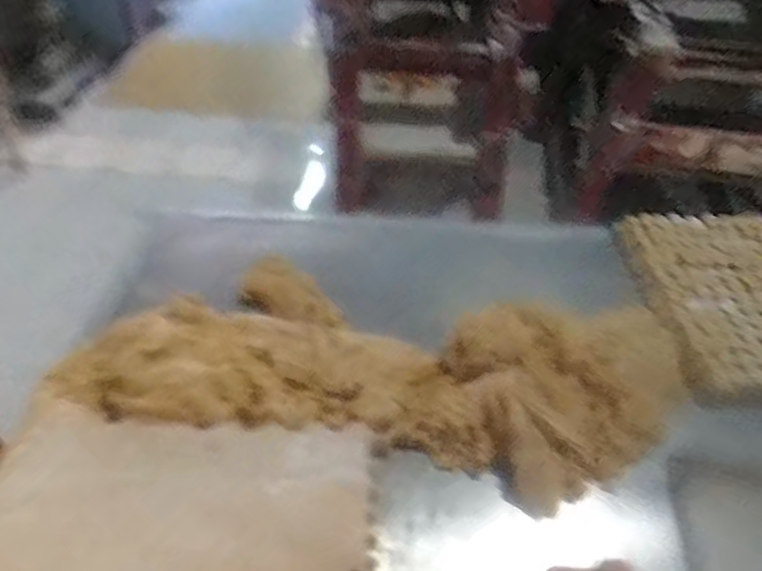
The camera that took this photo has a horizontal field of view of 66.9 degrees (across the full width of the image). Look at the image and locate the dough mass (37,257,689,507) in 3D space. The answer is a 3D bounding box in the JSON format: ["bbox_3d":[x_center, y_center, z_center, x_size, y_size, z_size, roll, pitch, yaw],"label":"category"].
[{"bbox_3d":[-0.002,0.107,0.861,0.901,0.083,0.337,8,45,6],"label":"dough mass"}]

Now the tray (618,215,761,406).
[{"bbox_3d":[0.625,0.009,1.012,0.347,0.048,0.447,-2,45,-4],"label":"tray"}]

